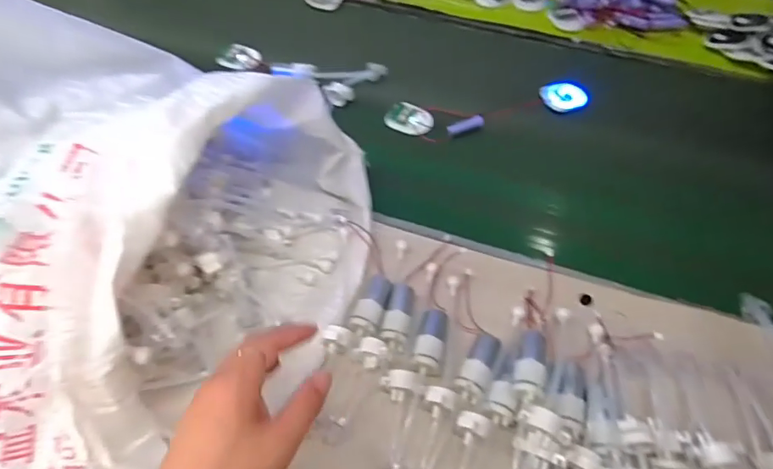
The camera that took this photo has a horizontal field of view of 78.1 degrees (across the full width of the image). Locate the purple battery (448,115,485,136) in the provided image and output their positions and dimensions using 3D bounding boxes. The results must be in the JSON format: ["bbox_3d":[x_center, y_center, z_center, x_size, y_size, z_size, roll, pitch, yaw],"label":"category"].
[{"bbox_3d":[0.104,-0.142,0.622,0.050,0.012,0.016,-22,60,-14],"label":"purple battery"}]

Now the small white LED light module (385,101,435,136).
[{"bbox_3d":[0.030,-0.154,0.635,0.064,0.011,0.051,22,60,13],"label":"small white LED light module"}]

